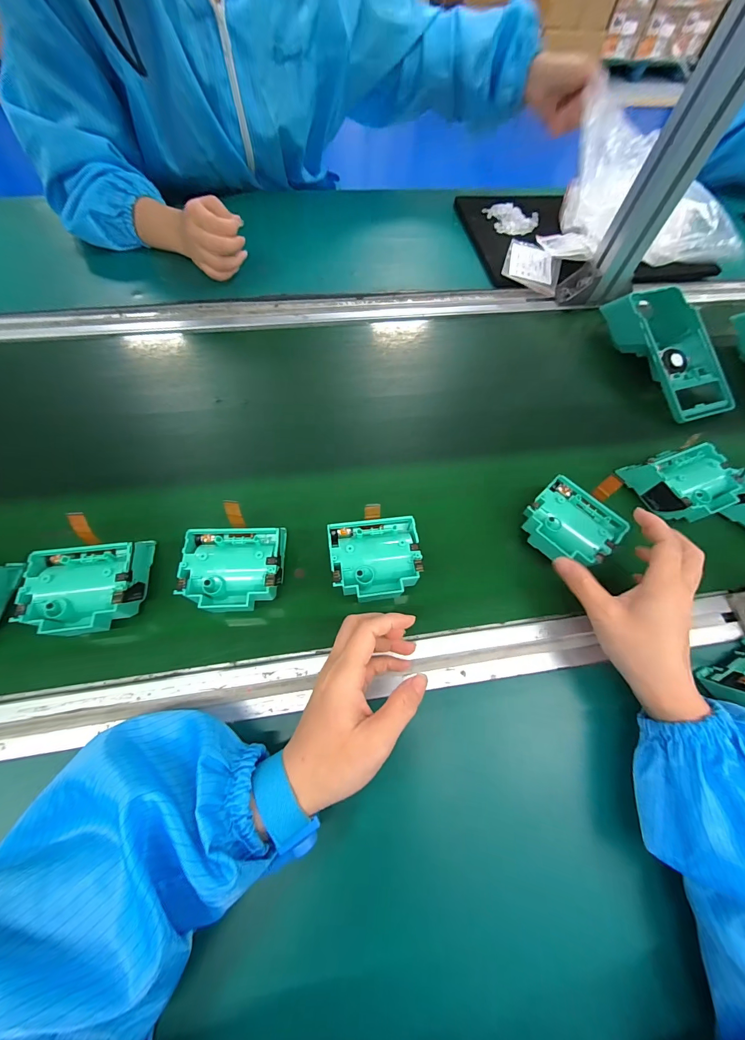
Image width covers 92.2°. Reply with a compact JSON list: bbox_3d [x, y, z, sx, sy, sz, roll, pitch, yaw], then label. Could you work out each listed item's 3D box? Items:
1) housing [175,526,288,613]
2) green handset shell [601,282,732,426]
[{"bbox_3d":[-0.110,0.039,0.294,0.079,0.027,0.067,-4,65,-4],"label":"housing"},{"bbox_3d":[0.371,-0.210,0.440,0.088,0.048,0.187,-15,66,-9],"label":"green handset shell"}]

